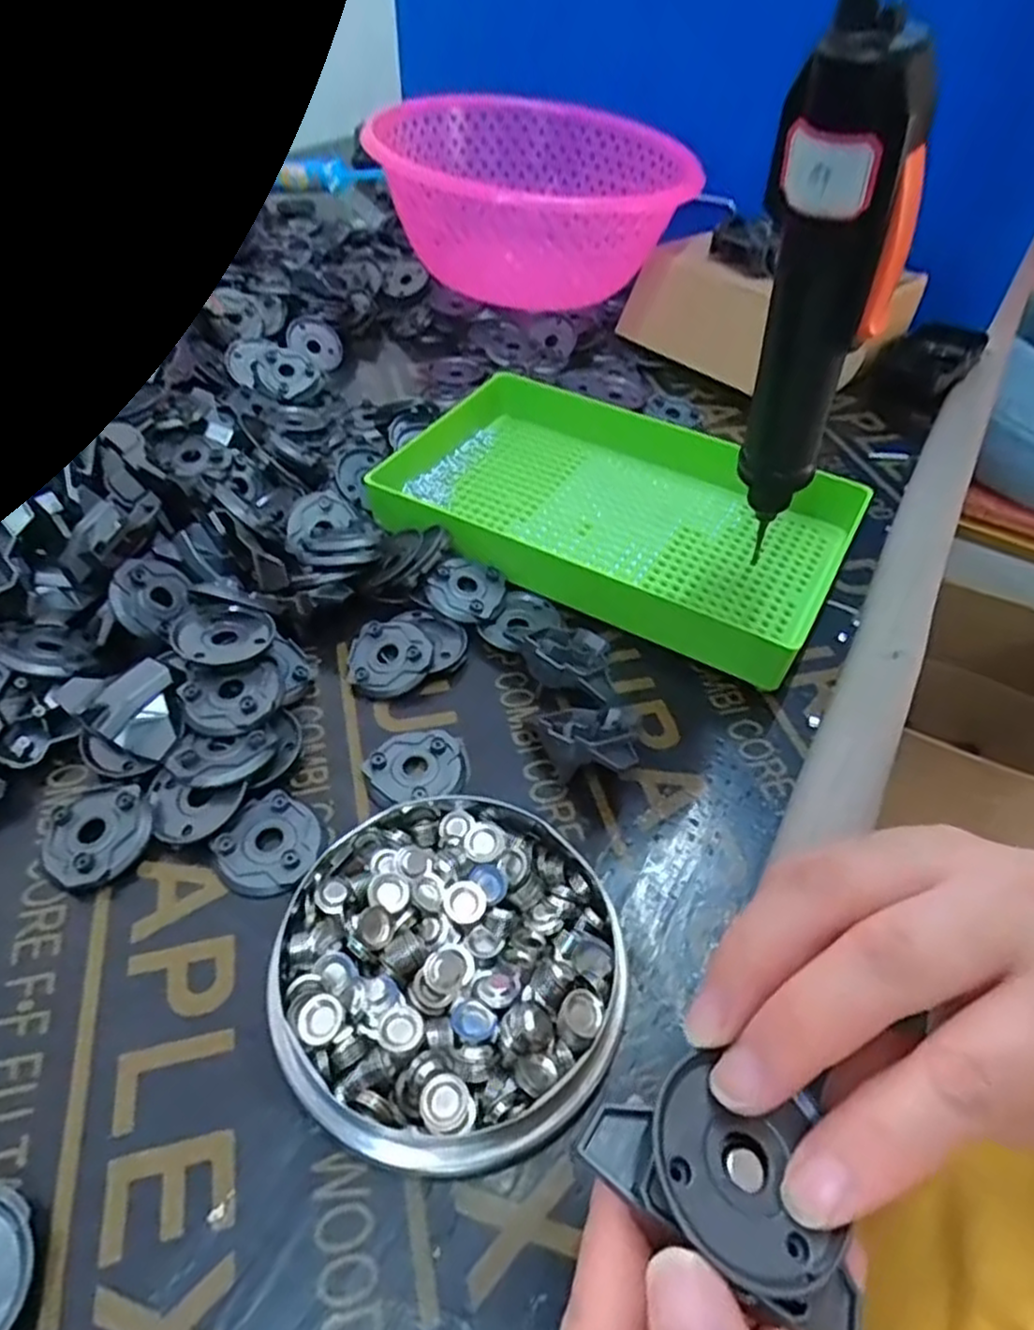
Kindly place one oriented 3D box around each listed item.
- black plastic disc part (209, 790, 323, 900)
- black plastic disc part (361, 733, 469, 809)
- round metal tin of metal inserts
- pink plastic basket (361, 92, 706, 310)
[{"bbox_3d":[-0.096,0.070,0.287,0.037,0.006,0.040,23,50,18],"label":"black plastic disc part"},{"bbox_3d":[-0.041,0.044,0.315,0.043,0.006,0.035,-22,51,-21],"label":"black plastic disc part"},{"bbox_3d":[-0.022,0.100,0.254,0.114,0.024,0.118,1,47,-1],"label":"round metal tin of metal inserts"},{"bbox_3d":[0.014,-0.374,0.616,0.228,0.124,0.220,19,49,15],"label":"pink plastic basket"}]

